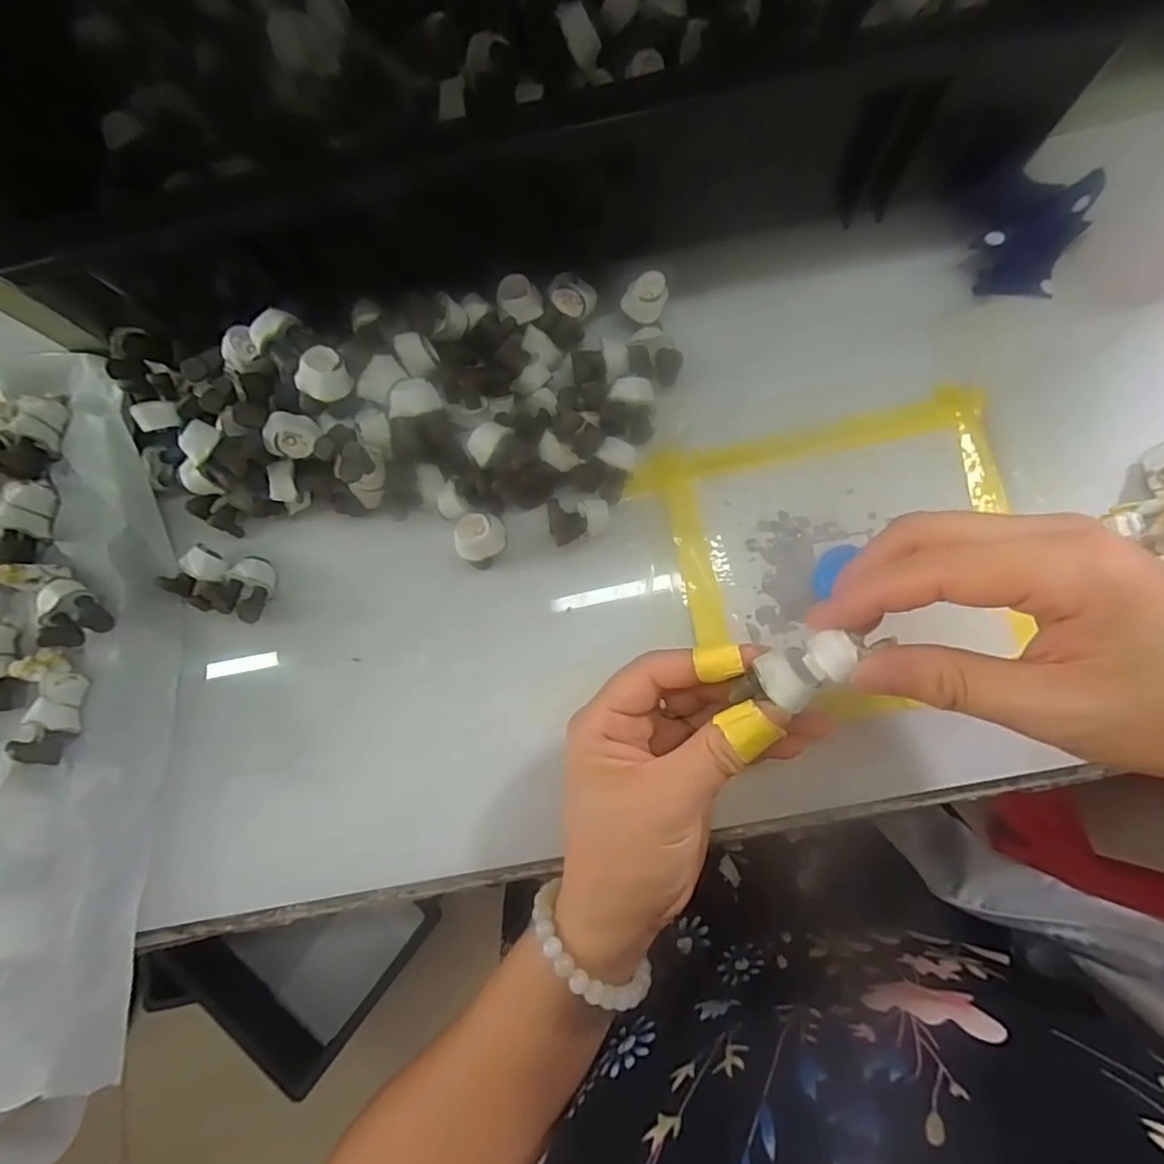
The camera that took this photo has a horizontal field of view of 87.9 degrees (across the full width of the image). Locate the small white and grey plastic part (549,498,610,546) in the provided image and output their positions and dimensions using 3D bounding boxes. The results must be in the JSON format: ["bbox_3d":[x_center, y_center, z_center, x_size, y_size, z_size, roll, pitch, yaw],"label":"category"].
[{"bbox_3d":[-0.001,-0.030,0.283,0.027,0.020,0.023,-10,81,4],"label":"small white and grey plastic part"}]

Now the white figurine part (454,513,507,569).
[{"bbox_3d":[-0.046,-0.020,0.281,0.024,0.024,0.019,-34,80,0],"label":"white figurine part"}]

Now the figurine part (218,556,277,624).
[{"bbox_3d":[-0.161,0.003,0.293,0.019,0.014,0.031,13,84,7],"label":"figurine part"}]

